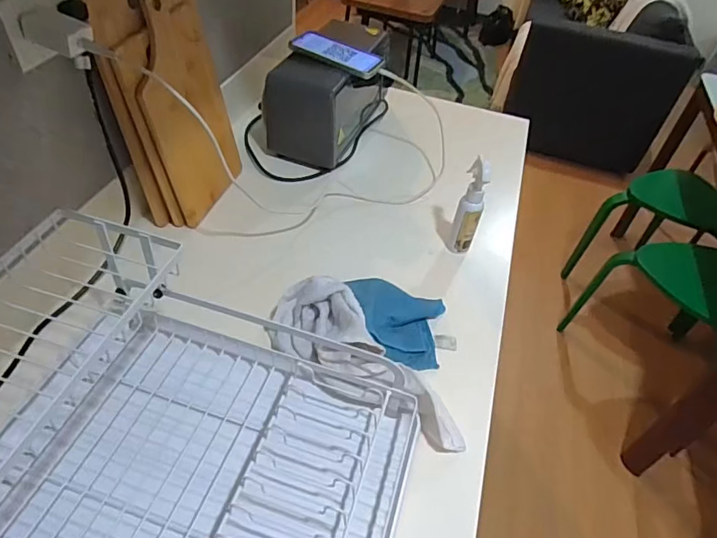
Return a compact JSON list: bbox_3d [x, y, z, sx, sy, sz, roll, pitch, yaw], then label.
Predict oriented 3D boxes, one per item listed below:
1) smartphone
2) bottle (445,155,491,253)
[{"bbox_3d":[-0.037,-0.386,0.890,0.165,0.013,0.083,25,53,11],"label":"smartphone"},{"bbox_3d":[0.172,-0.092,0.762,0.043,0.152,0.044,18,46,10],"label":"bottle"}]

